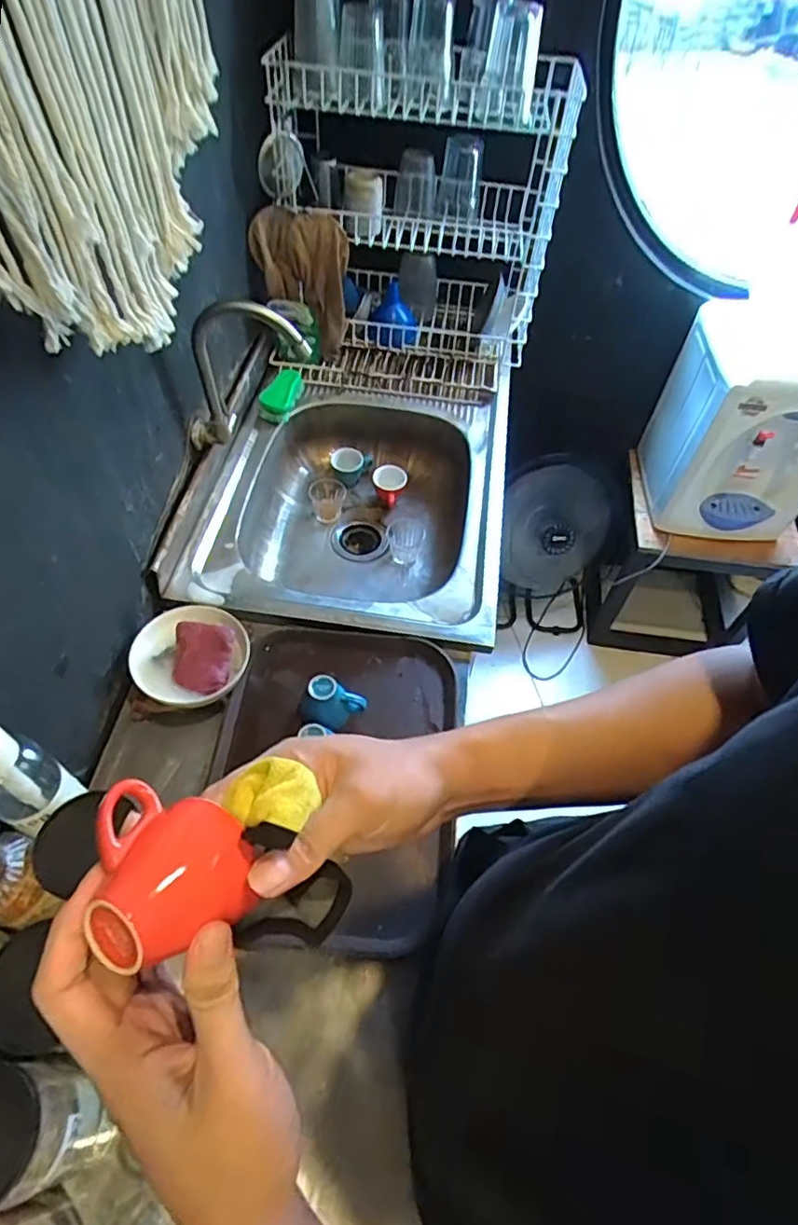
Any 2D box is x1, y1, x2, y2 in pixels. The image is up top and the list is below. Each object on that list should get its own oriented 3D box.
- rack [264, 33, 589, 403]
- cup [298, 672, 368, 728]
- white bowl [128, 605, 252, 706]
[{"bbox_3d":[0.024,-0.707,1.150,0.511,0.457,0.362,8,55,2],"label":"rack"},{"bbox_3d":[-0.086,0.117,0.791,0.076,0.060,0.065,18,56,10],"label":"cup"},{"bbox_3d":[-0.278,0.053,0.813,0.152,0.064,0.145,1,55,-2],"label":"white bowl"}]

